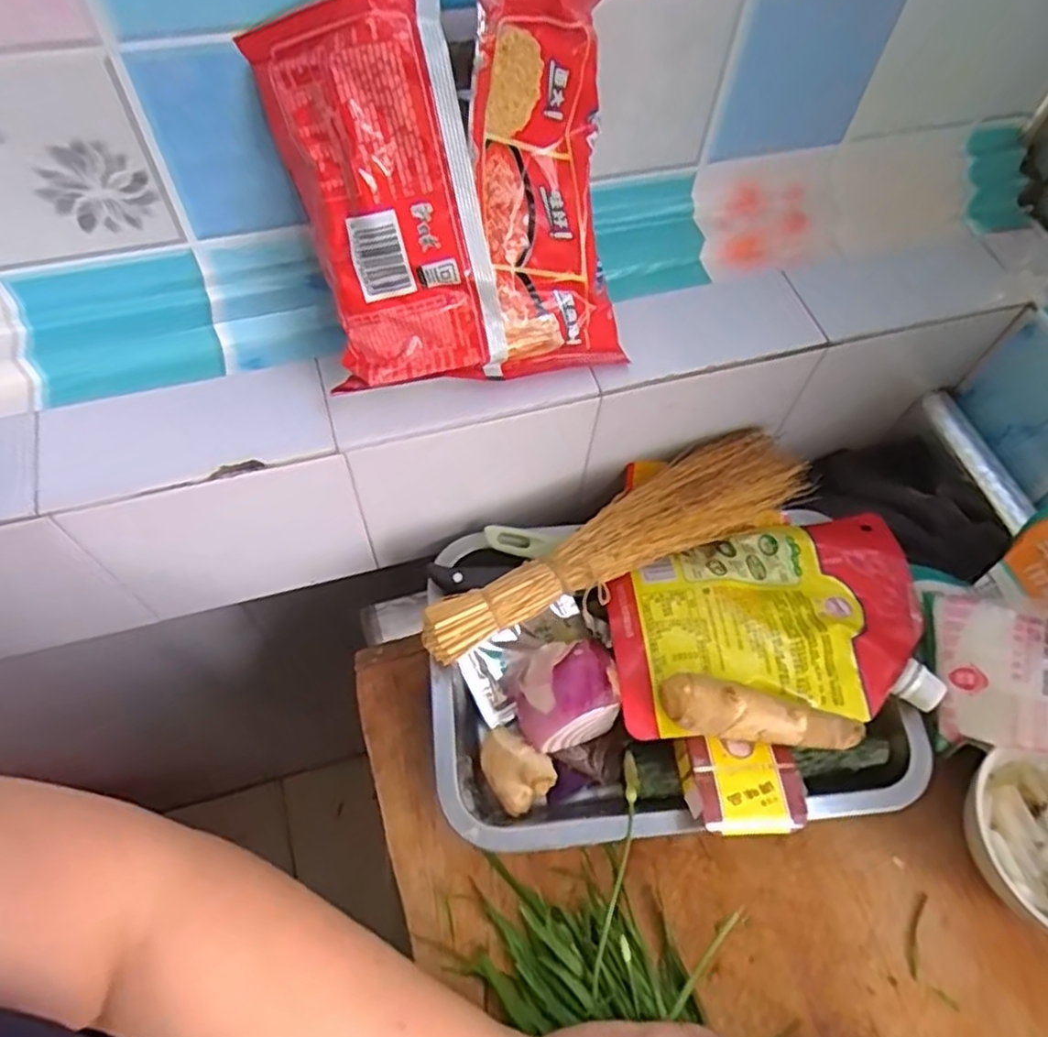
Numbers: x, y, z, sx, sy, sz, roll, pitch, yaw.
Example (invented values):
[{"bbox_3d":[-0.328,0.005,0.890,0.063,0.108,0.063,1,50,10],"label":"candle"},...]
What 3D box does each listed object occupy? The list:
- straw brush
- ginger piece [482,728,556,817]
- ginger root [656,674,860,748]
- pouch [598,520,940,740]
[{"bbox_3d":[0.056,0.015,0.469,0.263,0.056,0.062,-23,64,-15],"label":"straw brush"},{"bbox_3d":[-0.005,0.147,0.437,0.037,0.031,0.049,-31,67,-19],"label":"ginger piece"},{"bbox_3d":[0.131,0.111,0.407,0.107,0.025,0.028,13,61,4],"label":"ginger root"},{"bbox_3d":[0.153,0.066,0.456,0.200,0.024,0.127,-10,62,-8],"label":"pouch"}]

